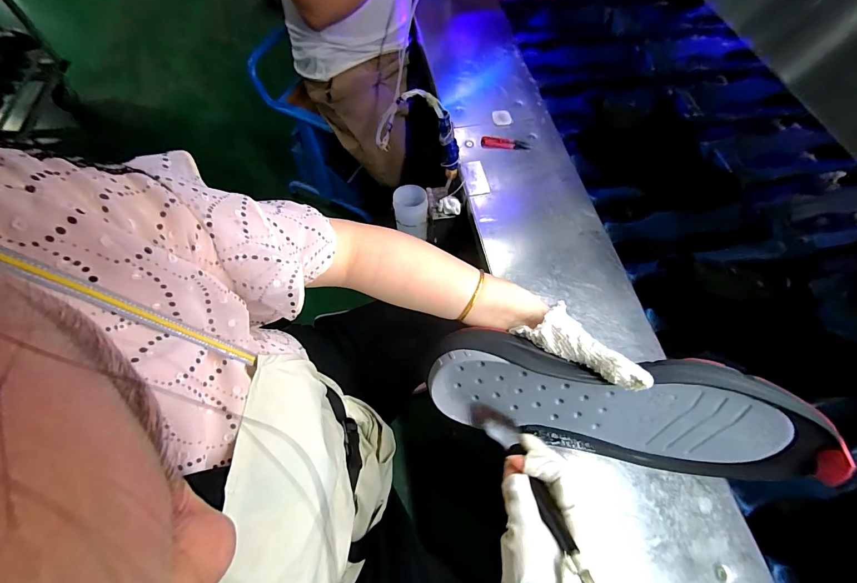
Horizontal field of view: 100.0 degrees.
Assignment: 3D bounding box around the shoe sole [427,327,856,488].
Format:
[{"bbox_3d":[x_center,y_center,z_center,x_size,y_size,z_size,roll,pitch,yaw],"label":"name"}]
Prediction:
[{"bbox_3d":[0.174,0.114,0.351,0.344,0.128,0.033,10,33,10],"label":"shoe sole"}]

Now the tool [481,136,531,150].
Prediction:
[{"bbox_3d":[0.168,-0.323,0.781,0.106,0.013,0.029,4,65,-1],"label":"tool"}]

